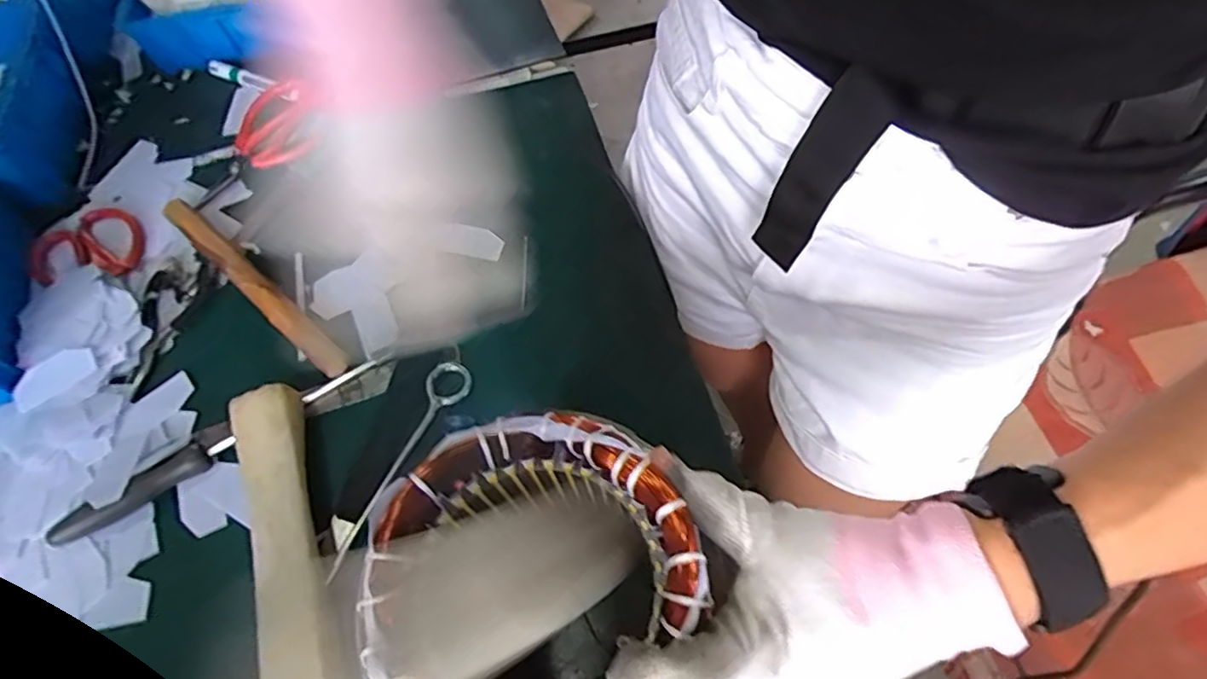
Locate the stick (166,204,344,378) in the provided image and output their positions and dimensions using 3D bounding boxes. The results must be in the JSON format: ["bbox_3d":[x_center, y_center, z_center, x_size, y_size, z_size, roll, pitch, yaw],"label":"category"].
[{"bbox_3d":[-0.291,-0.050,0.518,0.239,0.021,0.020,37,70,22],"label":"stick"}]

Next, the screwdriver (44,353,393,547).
[{"bbox_3d":[-0.273,0.070,0.459,0.239,0.023,0.019,-35,64,-14],"label":"screwdriver"}]

